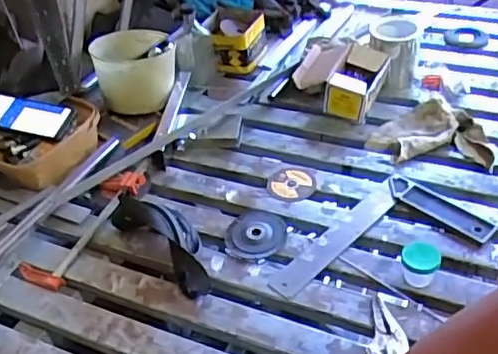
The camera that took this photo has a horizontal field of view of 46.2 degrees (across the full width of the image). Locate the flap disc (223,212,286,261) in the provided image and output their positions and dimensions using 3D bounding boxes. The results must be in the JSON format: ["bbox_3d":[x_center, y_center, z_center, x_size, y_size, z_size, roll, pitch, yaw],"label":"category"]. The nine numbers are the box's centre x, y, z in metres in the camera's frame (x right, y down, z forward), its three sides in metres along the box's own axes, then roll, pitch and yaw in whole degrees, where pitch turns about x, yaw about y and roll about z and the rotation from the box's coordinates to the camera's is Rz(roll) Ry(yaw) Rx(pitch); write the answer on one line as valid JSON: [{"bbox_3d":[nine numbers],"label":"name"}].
[{"bbox_3d":[0.010,0.087,0.910,0.093,0.011,0.100,-4,41,3],"label":"flap disc"}]

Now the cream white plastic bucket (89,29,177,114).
[{"bbox_3d":[-0.222,-0.219,1.151,0.152,0.109,0.148,-4,41,3],"label":"cream white plastic bucket"}]

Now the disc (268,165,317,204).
[{"bbox_3d":[0.072,0.009,0.995,0.083,0.006,0.084,-4,41,3],"label":"disc"}]

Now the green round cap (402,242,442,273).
[{"bbox_3d":[0.233,0.107,0.790,0.051,0.013,0.050,-4,41,3],"label":"green round cap"}]

